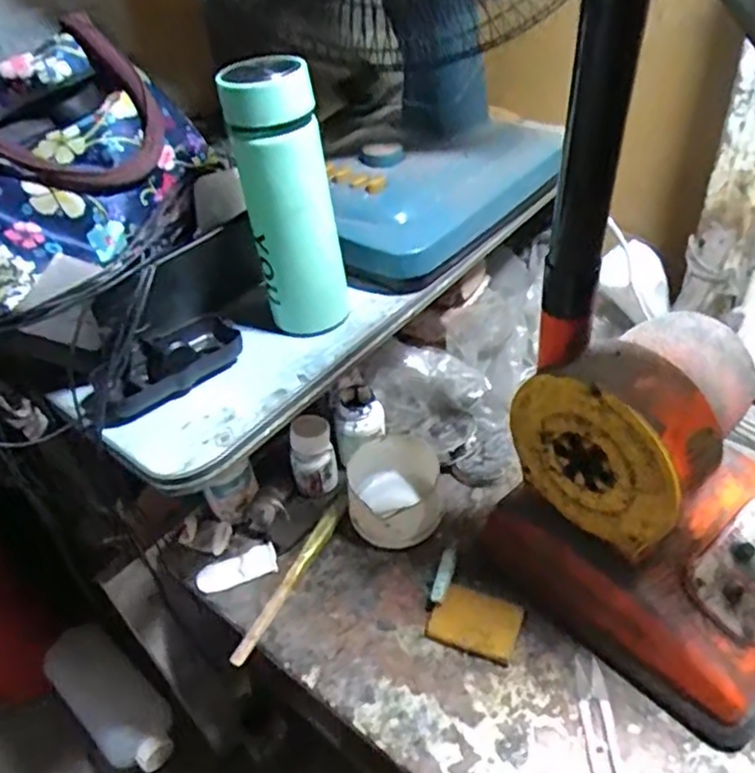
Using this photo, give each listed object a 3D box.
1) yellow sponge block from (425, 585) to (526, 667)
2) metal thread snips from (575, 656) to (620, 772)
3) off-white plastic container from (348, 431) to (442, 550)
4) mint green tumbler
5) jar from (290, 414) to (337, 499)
[{"bbox_3d":[0.081,0.195,0.537,0.071,0.014,0.052,12,45,20],"label":"yellow sponge block"},{"bbox_3d":[0.159,0.246,0.466,0.022,0.004,0.099,-2,42,6],"label":"metal thread snips"},{"bbox_3d":[0.017,0.102,0.623,0.088,0.056,0.100,-7,42,0],"label":"off-white plastic container"},{"bbox_3d":[-0.066,-0.136,0.495,0.066,0.201,0.053,-8,42,-1],"label":"mint green tumbler"},{"bbox_3d":[-0.064,0.069,0.638,0.043,0.073,0.042,-4,42,4],"label":"jar"}]

